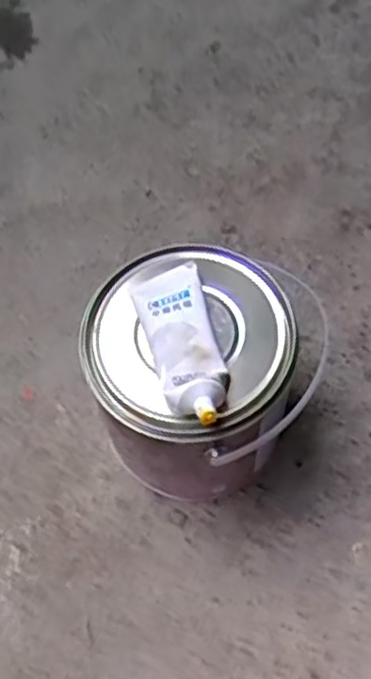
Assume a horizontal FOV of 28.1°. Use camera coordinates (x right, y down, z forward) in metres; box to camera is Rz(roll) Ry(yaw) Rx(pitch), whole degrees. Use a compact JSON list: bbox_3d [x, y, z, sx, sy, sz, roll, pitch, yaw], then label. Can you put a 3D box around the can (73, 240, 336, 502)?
[{"bbox_3d":[0.007,0.035,0.590,0.144,0.174,0.148,-1,63,2],"label":"can"}]

